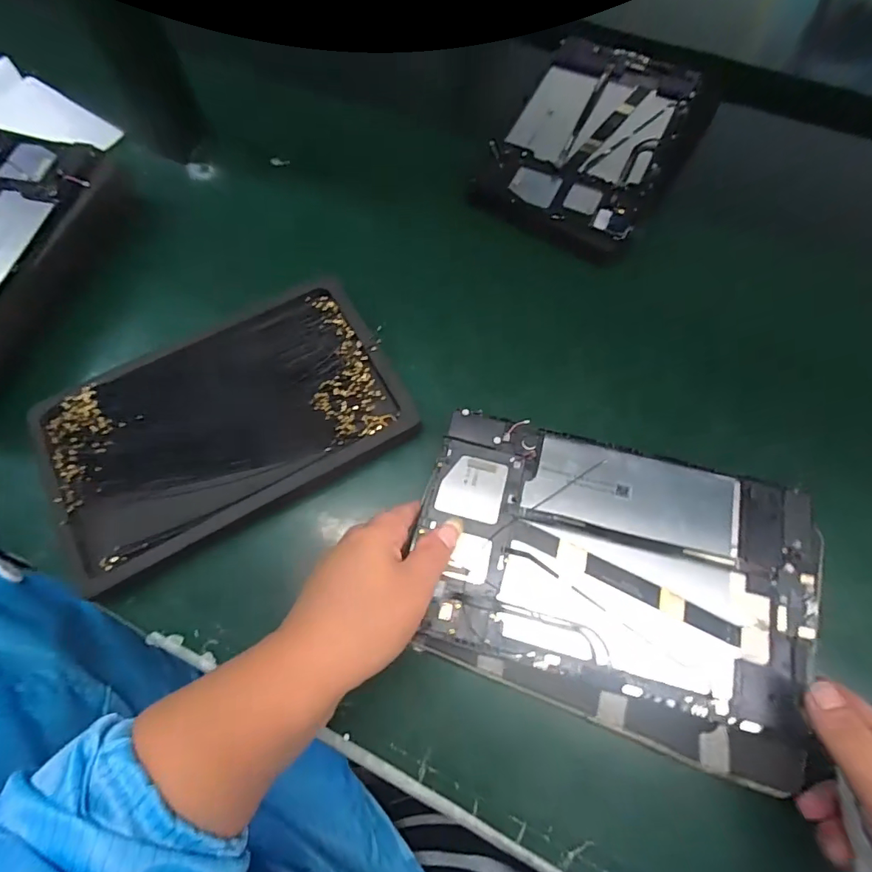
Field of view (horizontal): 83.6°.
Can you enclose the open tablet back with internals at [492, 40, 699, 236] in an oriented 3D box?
[{"bbox_3d":[0.151,-0.291,0.476,0.148,0.029,0.238,25,71,11],"label":"open tablet back with internals"}]

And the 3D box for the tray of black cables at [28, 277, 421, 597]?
[{"bbox_3d":[-0.155,-0.015,0.360,0.246,0.020,0.161,-29,70,-9],"label":"tray of black cables"}]

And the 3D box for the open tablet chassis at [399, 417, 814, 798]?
[{"bbox_3d":[0.106,0.083,0.305,0.238,0.009,0.167,17,69,9],"label":"open tablet chassis"}]

